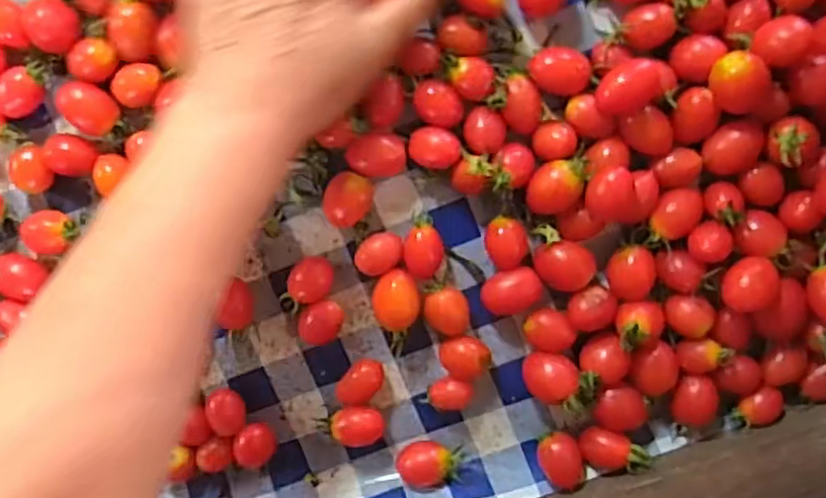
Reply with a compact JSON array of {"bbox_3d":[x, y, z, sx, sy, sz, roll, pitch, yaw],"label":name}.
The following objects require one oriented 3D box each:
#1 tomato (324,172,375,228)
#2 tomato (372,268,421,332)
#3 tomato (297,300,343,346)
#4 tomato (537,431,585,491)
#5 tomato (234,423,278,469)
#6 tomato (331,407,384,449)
[{"bbox_3d":[-0.036,-0.027,0.378,0.024,0.018,0.031,29,96,-5],"label":"tomato"},{"bbox_3d":[-0.009,0.027,0.390,0.025,0.019,0.032,0,98,-1],"label":"tomato"},{"bbox_3d":[-0.051,0.040,0.393,0.023,0.017,0.025,0,98,-1],"label":"tomato"},{"bbox_3d":[0.084,0.120,0.396,0.023,0.017,0.032,-18,96,5],"label":"tomato"},{"bbox_3d":[-0.091,0.113,0.405,0.023,0.021,0.024,0,98,-1],"label":"tomato"},{"bbox_3d":[-0.031,0.101,0.401,0.028,0.019,0.020,14,98,-3],"label":"tomato"}]

